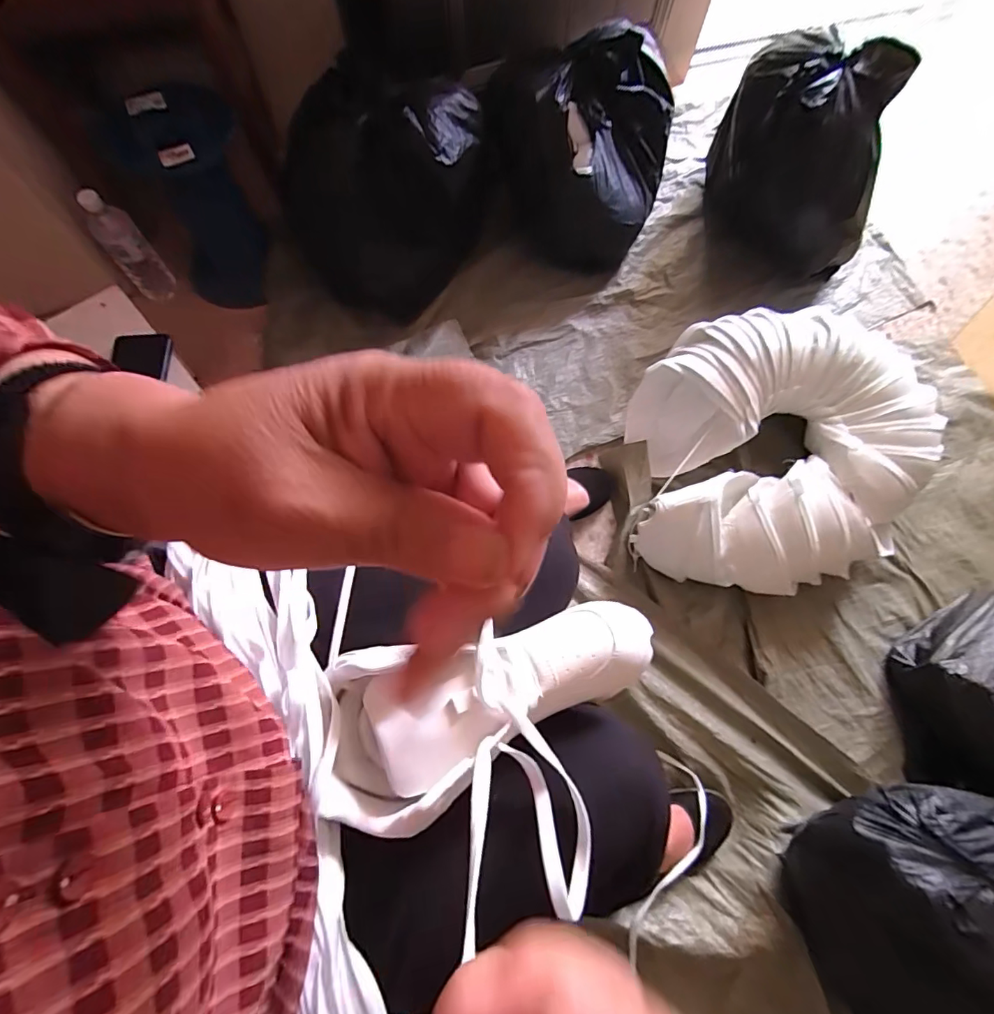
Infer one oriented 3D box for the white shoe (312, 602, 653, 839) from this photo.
[{"bbox_3d":[-0.002,0.121,0.329,0.228,0.079,0.099,-21,73,-8],"label":"white shoe"}]

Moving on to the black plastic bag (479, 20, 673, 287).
[{"bbox_3d":[0.149,-0.684,0.969,0.338,0.284,0.340,23,71,6],"label":"black plastic bag"}]

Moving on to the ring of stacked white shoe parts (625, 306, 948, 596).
[{"bbox_3d":[0.467,-0.098,0.845,0.440,0.180,0.458,1,70,-2],"label":"ring of stacked white shoe parts"}]

